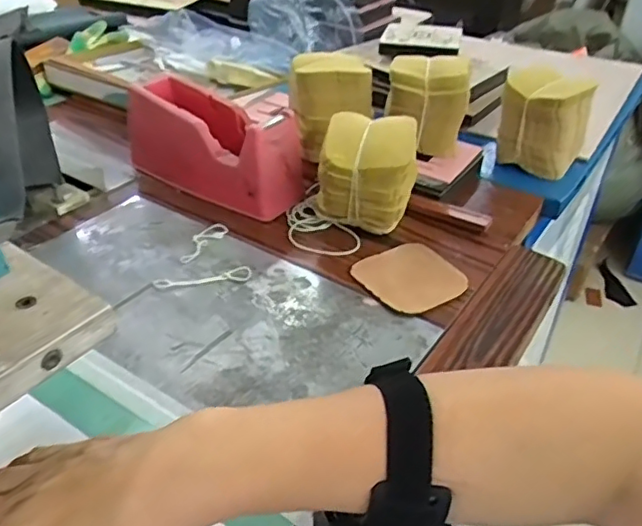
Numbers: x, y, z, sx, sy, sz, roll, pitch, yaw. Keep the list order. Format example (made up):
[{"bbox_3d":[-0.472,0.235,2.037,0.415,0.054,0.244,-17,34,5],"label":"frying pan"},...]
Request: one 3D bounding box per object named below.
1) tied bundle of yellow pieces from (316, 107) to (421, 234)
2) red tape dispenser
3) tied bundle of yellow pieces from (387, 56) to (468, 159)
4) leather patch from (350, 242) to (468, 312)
[{"bbox_3d":[0.043,-0.077,0.558,0.090,0.102,0.070,5,36,3],"label":"tied bundle of yellow pieces"},{"bbox_3d":[-0.112,-0.122,0.622,0.199,0.092,0.073,24,41,26],"label":"red tape dispenser"},{"bbox_3d":[0.114,-0.169,0.644,0.084,0.093,0.060,8,36,7],"label":"tied bundle of yellow pieces"},{"bbox_3d":[0.079,0.012,0.513,0.085,0.010,0.068,-16,51,-24],"label":"leather patch"}]

